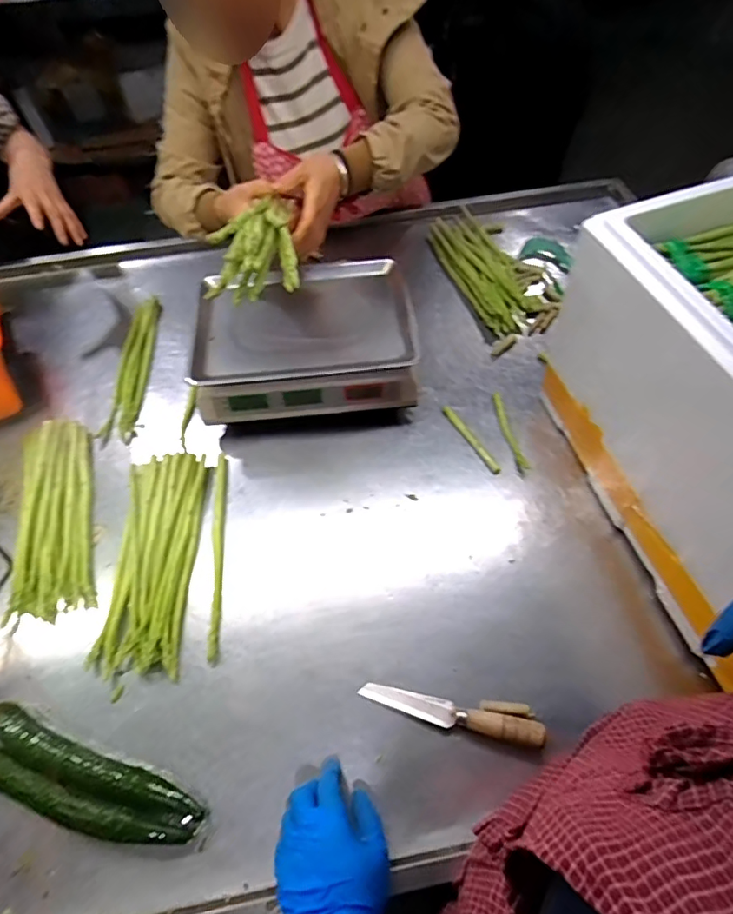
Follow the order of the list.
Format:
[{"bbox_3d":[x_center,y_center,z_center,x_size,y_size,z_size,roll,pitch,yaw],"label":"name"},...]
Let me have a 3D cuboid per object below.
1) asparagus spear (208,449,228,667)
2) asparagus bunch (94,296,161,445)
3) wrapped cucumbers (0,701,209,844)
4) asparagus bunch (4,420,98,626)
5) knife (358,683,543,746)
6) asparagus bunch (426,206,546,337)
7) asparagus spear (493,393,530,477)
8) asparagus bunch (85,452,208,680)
[{"bbox_3d":[-0.206,0.123,0.704,0.020,0.009,0.308,-7,57,-3],"label":"asparagus spear"},{"bbox_3d":[-0.419,-0.169,0.903,0.058,0.020,0.325,-5,57,-2],"label":"asparagus bunch"},{"bbox_3d":[-0.307,0.351,0.542,0.271,0.041,0.073,17,59,12],"label":"wrapped cucumbers"},{"bbox_3d":[-0.455,0.078,0.732,0.100,0.035,0.308,-16,58,-9],"label":"asparagus bunch"},{"bbox_3d":[0.094,0.289,0.570,0.202,0.033,0.028,12,58,9],"label":"knife"},{"bbox_3d":[0.239,-0.390,1.022,0.131,0.033,0.353,-17,58,-9],"label":"asparagus bunch"},{"bbox_3d":[0.225,-0.039,0.787,0.016,0.016,0.144,-9,57,-5],"label":"asparagus spear"},{"bbox_3d":[-0.294,0.128,0.693,0.108,0.028,0.313,-3,57,-1],"label":"asparagus bunch"}]

